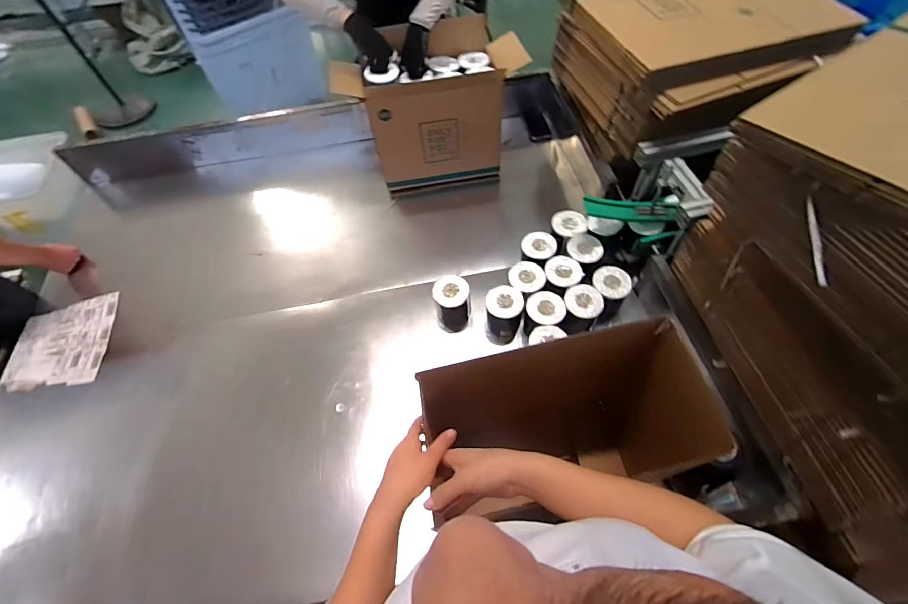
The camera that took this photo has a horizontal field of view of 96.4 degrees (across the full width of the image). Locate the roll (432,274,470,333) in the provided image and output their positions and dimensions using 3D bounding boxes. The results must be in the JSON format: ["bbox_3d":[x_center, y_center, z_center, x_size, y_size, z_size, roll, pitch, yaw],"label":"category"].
[{"bbox_3d":[-0.003,0.010,1.108,0.094,0.147,0.093,-1,59,2],"label":"roll"}]

